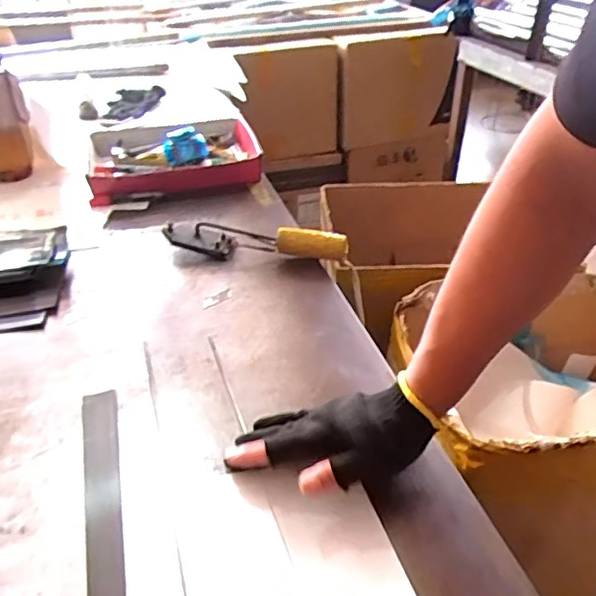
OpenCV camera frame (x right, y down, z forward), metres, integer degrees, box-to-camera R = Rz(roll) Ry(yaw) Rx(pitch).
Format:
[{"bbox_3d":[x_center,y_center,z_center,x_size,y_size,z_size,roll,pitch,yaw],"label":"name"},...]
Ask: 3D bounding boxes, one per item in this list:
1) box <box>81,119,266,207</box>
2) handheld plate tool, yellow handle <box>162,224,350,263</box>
[{"bbox_3d":[-0.238,-0.279,1.122,0.317,0.057,0.296,-10,37,-12],"label":"box"},{"bbox_3d":[-0.064,-0.081,0.845,0.265,0.056,0.030,4,36,7],"label":"handheld plate tool, yellow handle"}]

